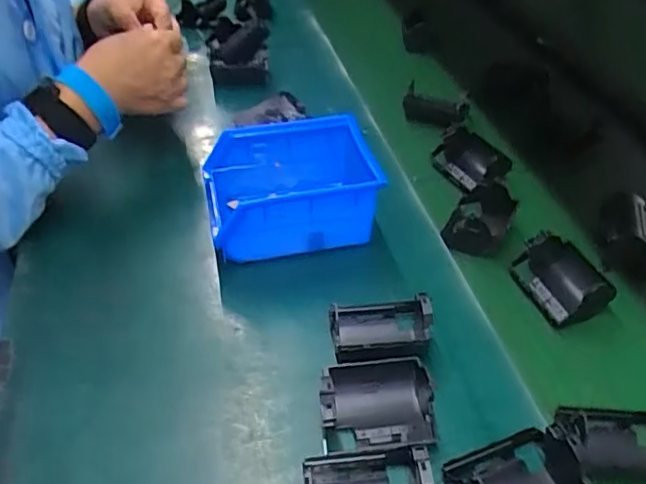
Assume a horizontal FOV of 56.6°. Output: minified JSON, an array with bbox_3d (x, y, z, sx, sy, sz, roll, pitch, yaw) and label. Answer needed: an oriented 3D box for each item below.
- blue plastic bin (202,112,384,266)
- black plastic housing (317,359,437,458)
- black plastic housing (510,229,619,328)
[{"bbox_3d":[-0.027,-0.043,0.517,0.147,0.076,0.109,-4,42,-6],"label":"blue plastic bin"},{"bbox_3d":[0.033,0.100,0.381,0.070,0.036,0.053,-2,41,-5],"label":"black plastic housing"},{"bbox_3d":[0.190,0.025,0.480,0.049,0.033,0.071,-11,43,-15],"label":"black plastic housing"}]

